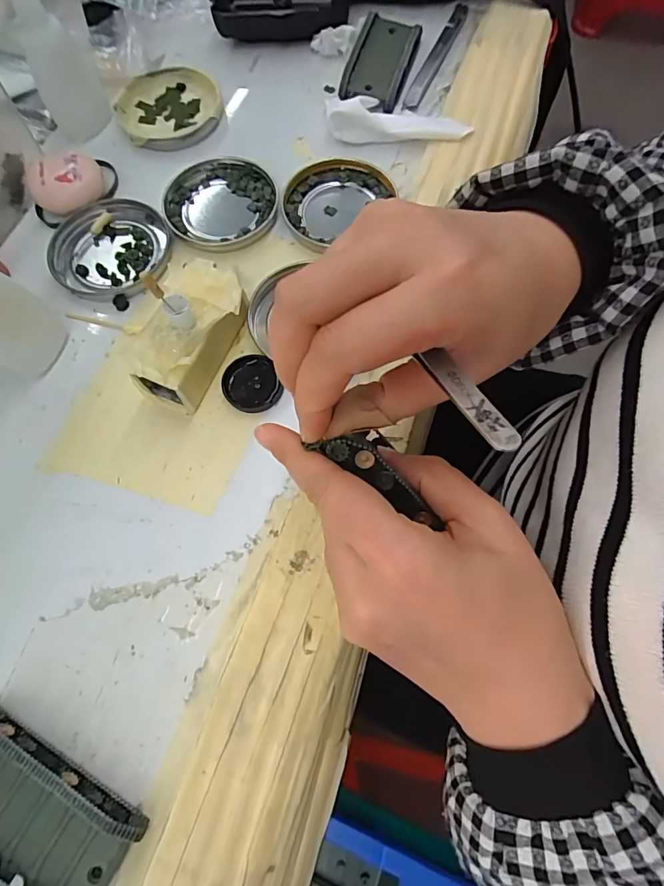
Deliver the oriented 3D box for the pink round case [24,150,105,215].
[{"bbox_3d":[-0.186,-0.183,0.317,0.049,0.024,0.043,-26,71,-7],"label":"pink round case"}]

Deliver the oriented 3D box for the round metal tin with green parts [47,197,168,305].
[{"bbox_3d":[-0.150,-0.132,0.306,0.076,0.010,0.075,-18,70,-4],"label":"round metal tin with green parts"}]

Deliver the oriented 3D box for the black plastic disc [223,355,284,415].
[{"bbox_3d":[-0.048,-0.035,0.271,0.033,0.007,0.034,-1,70,2],"label":"black plastic disc"}]

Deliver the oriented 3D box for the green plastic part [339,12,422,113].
[{"bbox_3d":[0.039,-0.301,0.355,0.047,0.020,0.087,13,71,7],"label":"green plastic part"}]

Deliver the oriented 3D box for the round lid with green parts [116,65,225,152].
[{"bbox_3d":[-0.127,-0.262,0.351,0.077,0.011,0.069,-35,72,-10],"label":"round lid with green parts"}]

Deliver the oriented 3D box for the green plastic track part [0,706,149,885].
[{"bbox_3d":[-0.133,0.160,0.195,0.094,0.019,0.044,27,73,12],"label":"green plastic track part"}]

